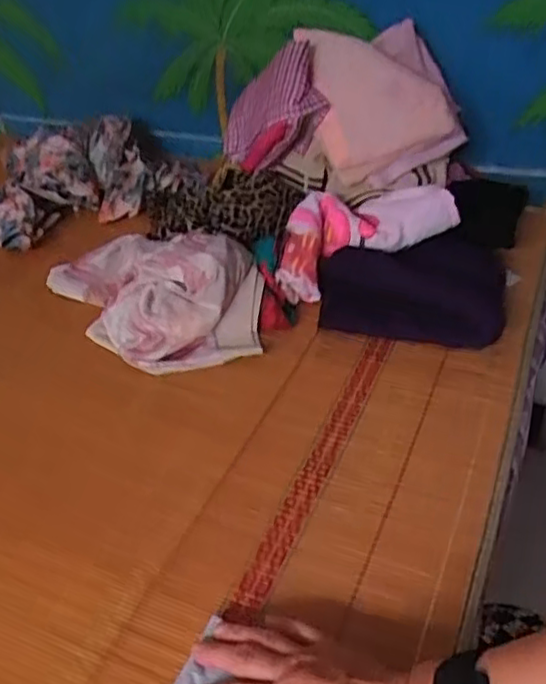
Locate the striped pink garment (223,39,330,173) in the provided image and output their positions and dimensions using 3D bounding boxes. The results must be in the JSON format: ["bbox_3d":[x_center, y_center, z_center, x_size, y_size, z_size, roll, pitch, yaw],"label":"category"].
[{"bbox_3d":[-0.002,-0.297,0.917,0.060,0.205,0.110,-34,89,-32],"label":"striped pink garment"}]

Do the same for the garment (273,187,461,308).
[{"bbox_3d":[0.115,-0.145,0.867,0.238,0.087,0.109,-19,38,7],"label":"garment"}]

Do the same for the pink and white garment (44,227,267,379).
[{"bbox_3d":[-0.154,-0.078,0.848,0.322,0.090,0.184,28,48,35],"label":"pink and white garment"}]

